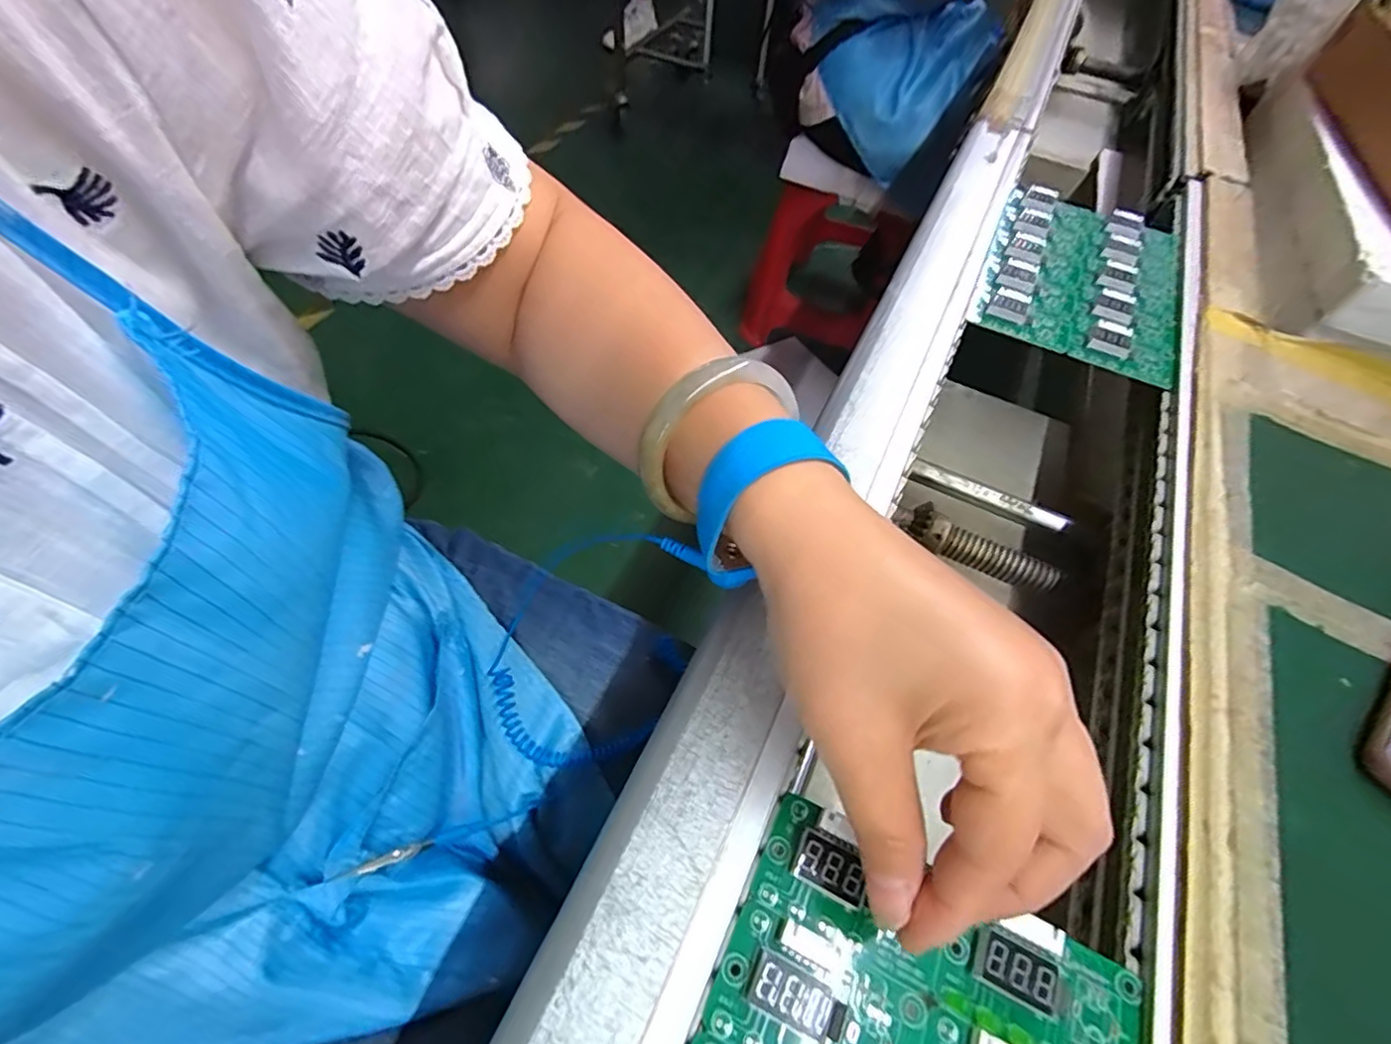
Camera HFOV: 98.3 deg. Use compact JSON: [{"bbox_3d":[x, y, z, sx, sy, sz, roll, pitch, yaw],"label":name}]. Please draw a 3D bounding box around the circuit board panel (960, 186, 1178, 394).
[{"bbox_3d":[0.267,-0.174,0.414,0.119,0.009,0.188,24,58,13],"label":"circuit board panel"}]

